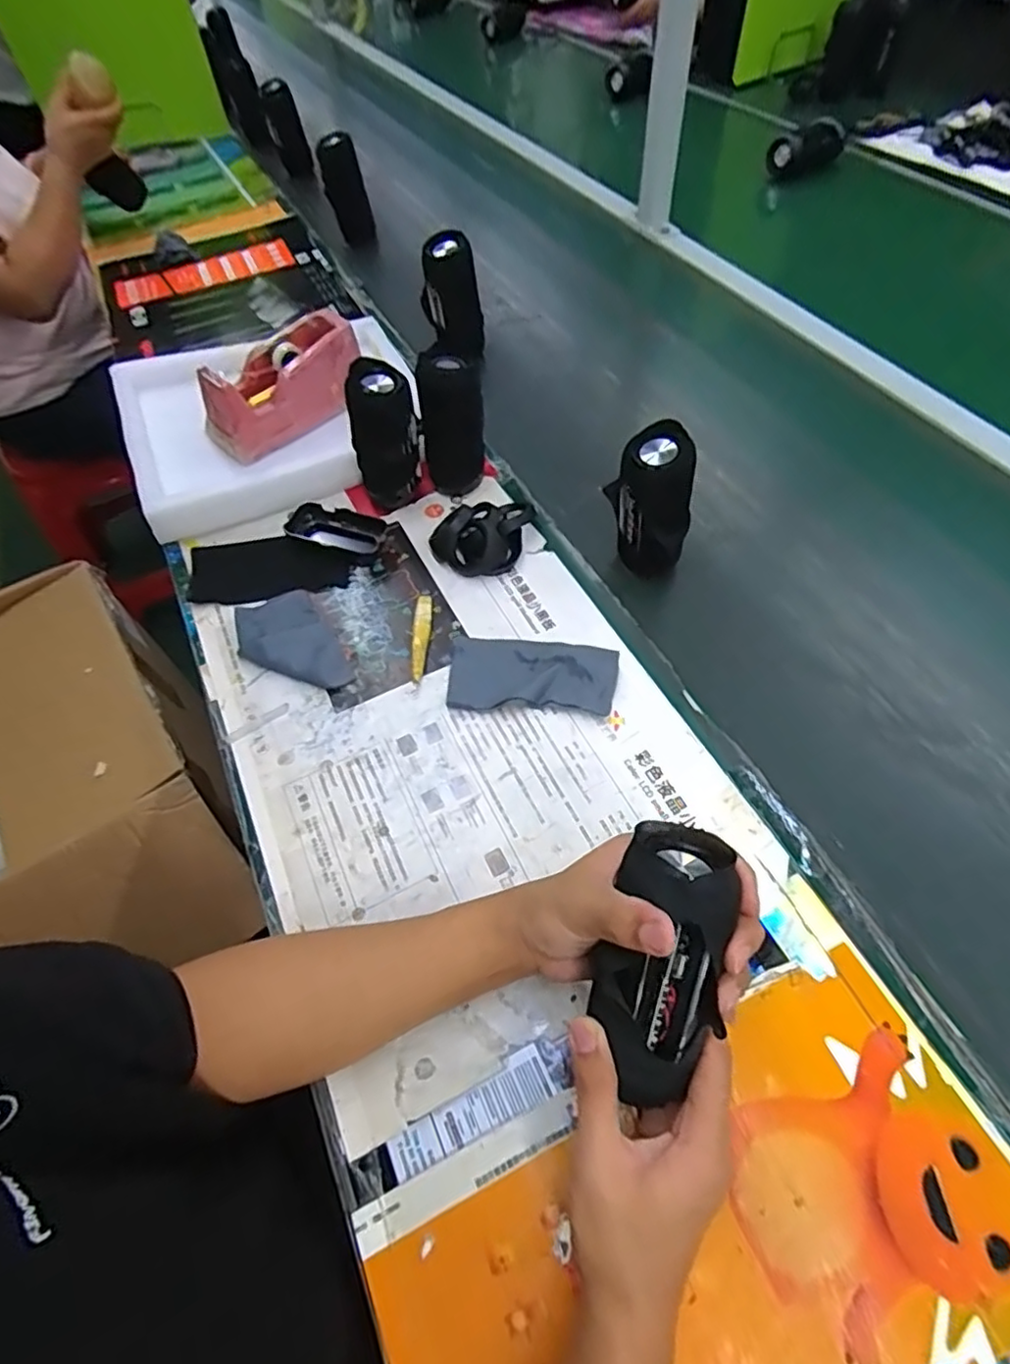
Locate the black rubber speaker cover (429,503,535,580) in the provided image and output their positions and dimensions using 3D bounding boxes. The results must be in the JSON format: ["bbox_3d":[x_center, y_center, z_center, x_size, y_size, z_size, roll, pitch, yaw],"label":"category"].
[{"bbox_3d":[-0.022,-0.157,0.666,0.114,0.041,0.087,-13,55,-4],"label":"black rubber speaker cover"}]

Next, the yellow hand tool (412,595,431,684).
[{"bbox_3d":[-0.083,-0.046,0.621,0.017,0.007,0.106,-2,55,3],"label":"yellow hand tool"}]

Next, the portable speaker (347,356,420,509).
[{"bbox_3d":[-0.125,-0.259,0.666,0.067,0.137,0.057,-12,55,-4],"label":"portable speaker"}]

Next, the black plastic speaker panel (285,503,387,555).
[{"bbox_3d":[-0.183,-0.168,0.689,0.104,0.025,0.044,14,57,13],"label":"black plastic speaker panel"}]

